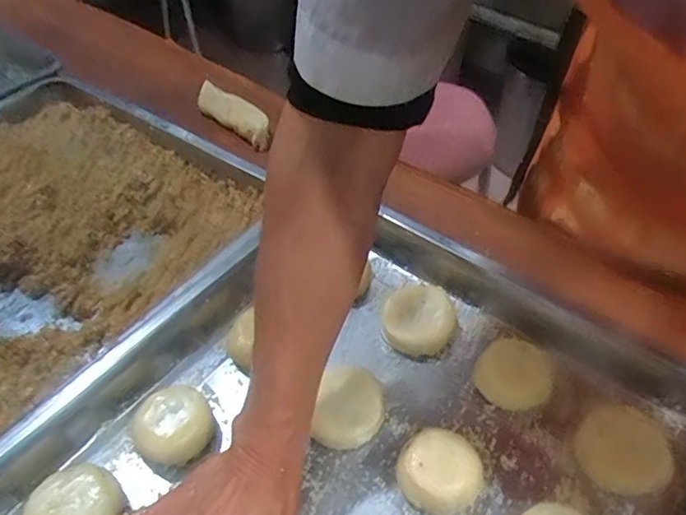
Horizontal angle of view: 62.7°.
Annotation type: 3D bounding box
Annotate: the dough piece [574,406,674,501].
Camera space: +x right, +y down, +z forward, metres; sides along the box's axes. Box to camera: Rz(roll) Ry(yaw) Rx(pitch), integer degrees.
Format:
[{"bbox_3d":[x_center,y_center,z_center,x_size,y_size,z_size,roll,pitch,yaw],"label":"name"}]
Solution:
[{"bbox_3d":[0.201,0.135,0.404,0.058,0.015,0.068,24,52,20],"label":"dough piece"}]

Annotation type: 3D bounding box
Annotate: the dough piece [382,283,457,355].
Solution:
[{"bbox_3d":[0.061,0.050,0.461,0.057,0.025,0.051,7,48,5],"label":"dough piece"}]

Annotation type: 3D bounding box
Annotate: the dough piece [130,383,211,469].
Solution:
[{"bbox_3d":[-0.123,0.120,0.407,0.051,0.028,0.049,1,48,-1],"label":"dough piece"}]

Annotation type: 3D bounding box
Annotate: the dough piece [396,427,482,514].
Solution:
[{"bbox_3d":[0.066,0.147,0.387,0.053,0.028,0.050,1,48,-1],"label":"dough piece"}]

